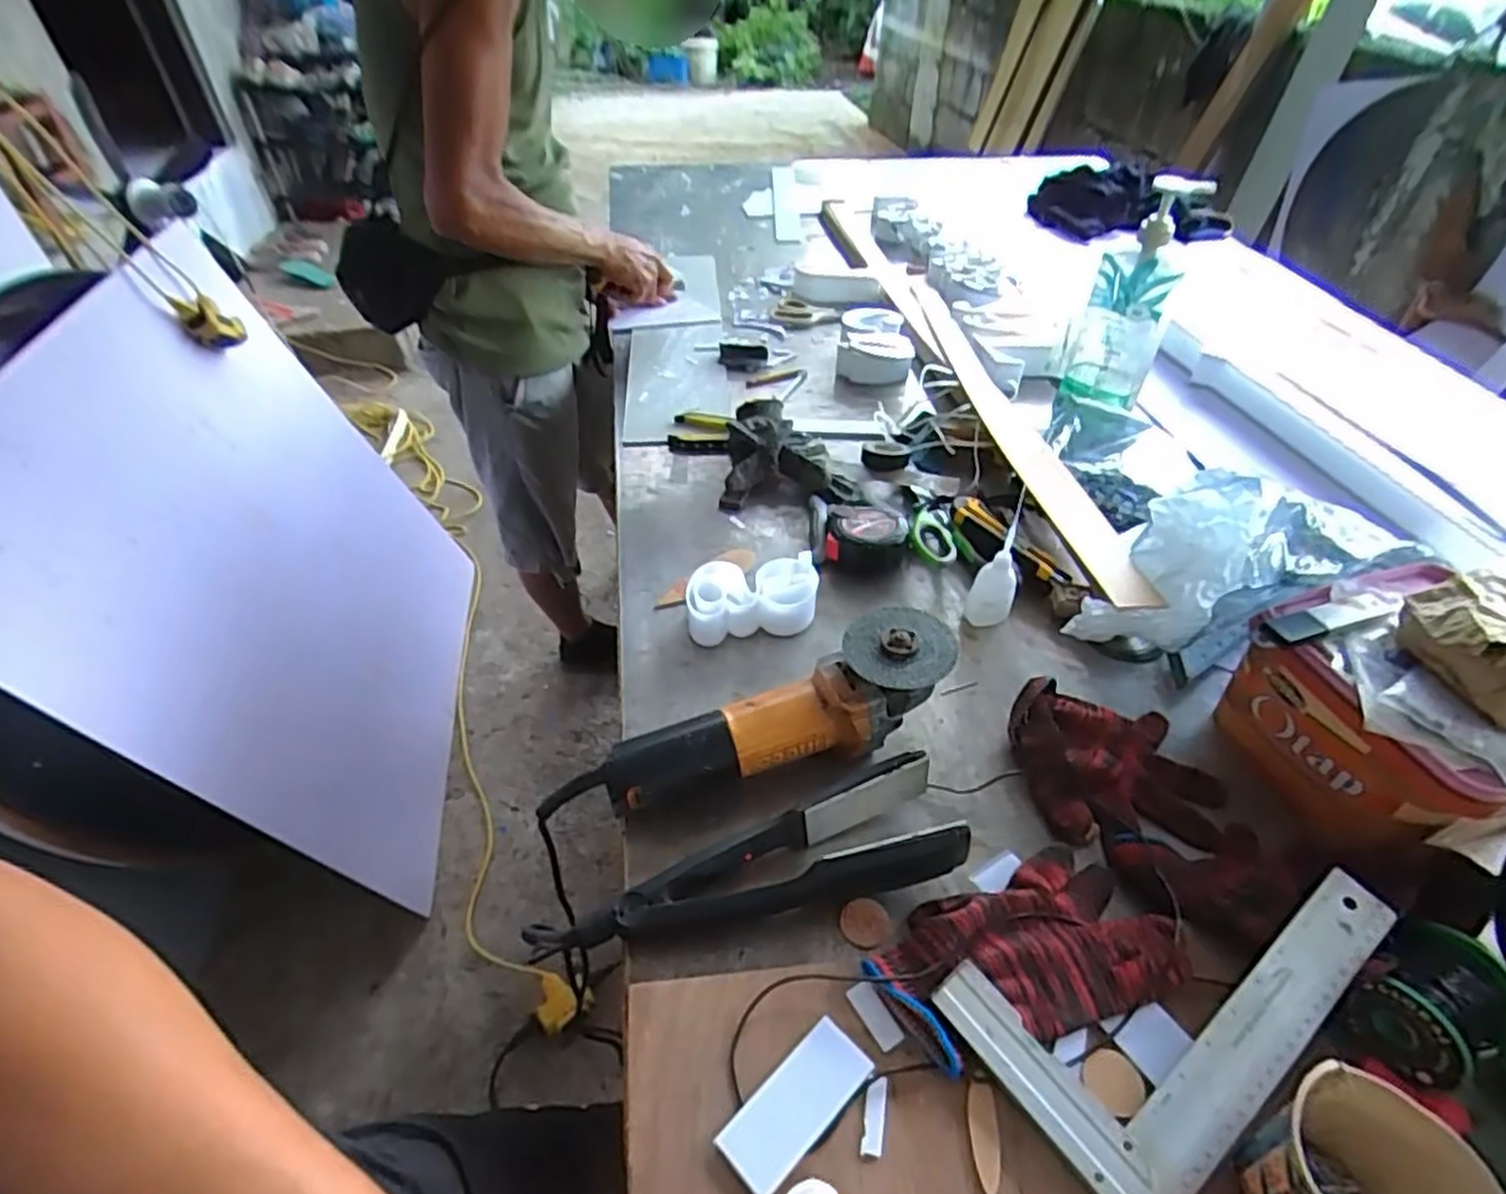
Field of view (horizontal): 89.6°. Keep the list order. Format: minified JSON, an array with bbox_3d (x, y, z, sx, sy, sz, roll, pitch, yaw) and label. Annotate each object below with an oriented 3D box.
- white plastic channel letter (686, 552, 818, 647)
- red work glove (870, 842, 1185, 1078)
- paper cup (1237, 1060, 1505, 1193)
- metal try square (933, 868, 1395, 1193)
[{"bbox_3d":[0.000,0.001,0.730,0.128,0.040,0.073,-8,45,-7],"label":"white plastic channel letter"},{"bbox_3d":[0.175,0.227,0.490,0.196,0.029,0.104,-15,45,-12],"label":"red work glove"},{"bbox_3d":[0.289,0.284,0.374,0.088,0.094,0.074,-4,44,-3],"label":"paper cup"},{"bbox_3d":[0.255,0.223,0.464,0.253,0.009,0.148,-33,57,-20],"label":"metal try square"}]

